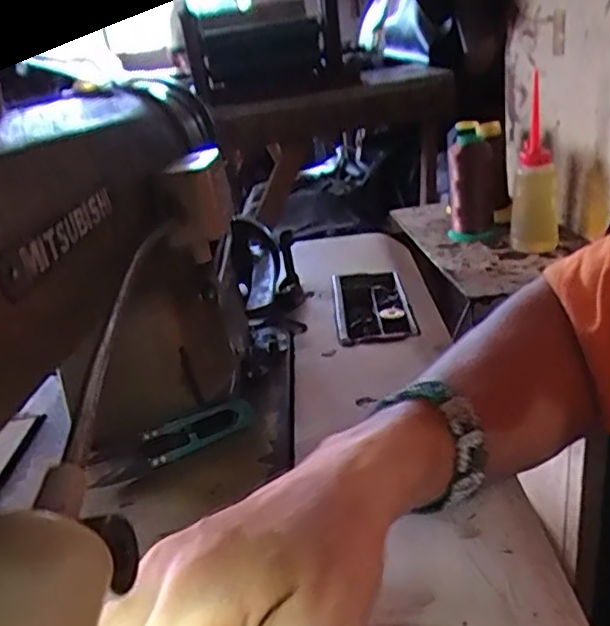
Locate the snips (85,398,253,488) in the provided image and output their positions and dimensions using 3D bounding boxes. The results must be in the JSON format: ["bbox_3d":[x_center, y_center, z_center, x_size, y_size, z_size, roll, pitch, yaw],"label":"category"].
[{"bbox_3d":[-0.080,0.077,0.385,0.100,0.021,0.014,-17,26,-20],"label":"snips"}]

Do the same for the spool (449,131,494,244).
[{"bbox_3d":[0.208,-0.157,0.795,0.051,0.122,0.055,0,25,15],"label":"spool"}]

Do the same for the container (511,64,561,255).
[{"bbox_3d":[0.261,-0.163,0.716,0.052,0.182,0.047,2,26,19],"label":"container"}]

